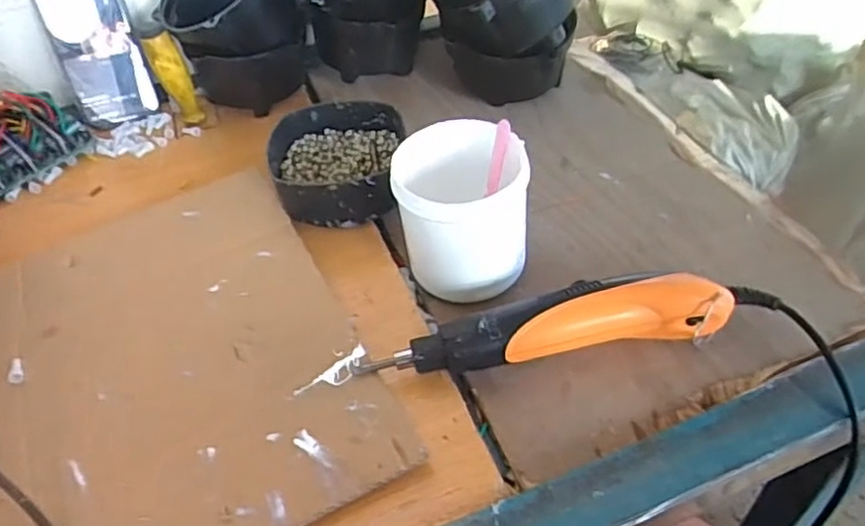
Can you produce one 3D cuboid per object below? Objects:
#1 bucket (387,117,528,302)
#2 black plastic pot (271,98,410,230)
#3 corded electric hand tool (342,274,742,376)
[{"bbox_3d":[0.023,-0.035,0.495,0.095,0.110,0.089,-3,46,3],"label":"bucket"},{"bbox_3d":[-0.085,-0.086,0.579,0.110,0.055,0.122,-2,46,3],"label":"black plastic pot"},{"bbox_3d":[0.075,0.043,0.447,0.257,0.047,0.053,-9,46,-3],"label":"corded electric hand tool"}]

